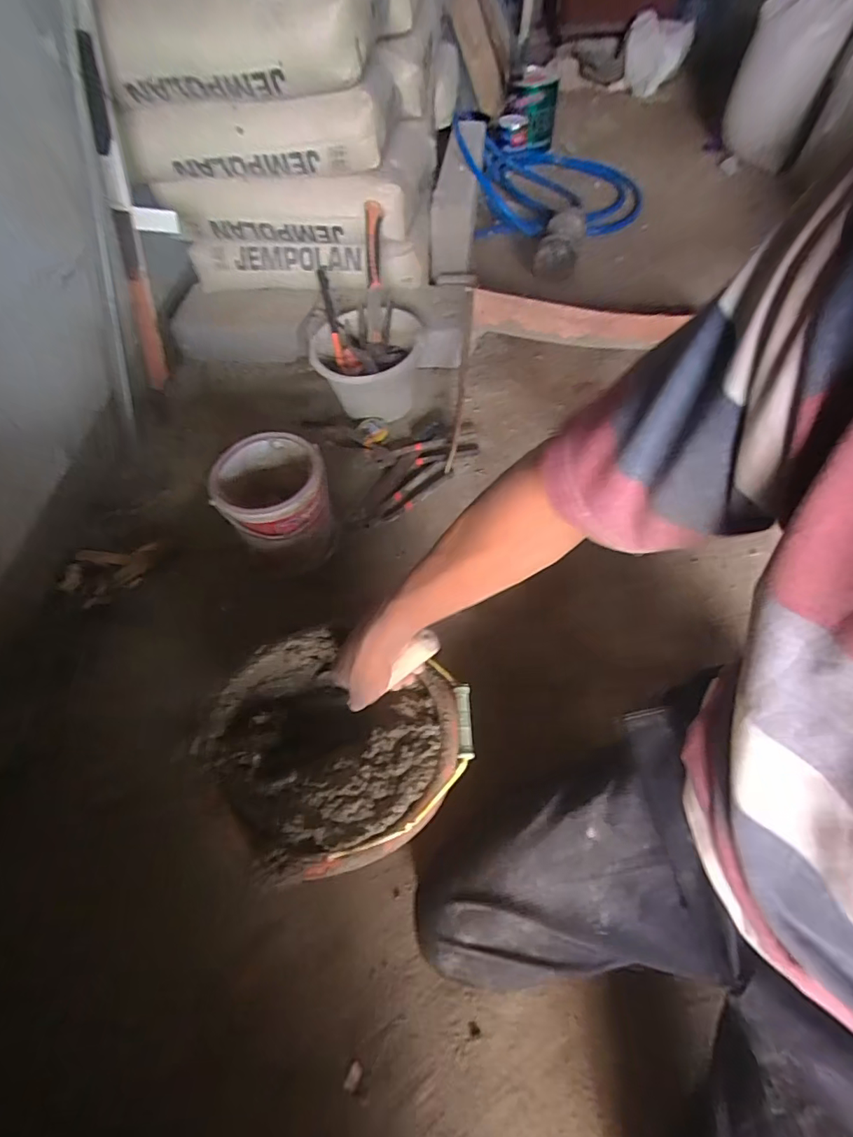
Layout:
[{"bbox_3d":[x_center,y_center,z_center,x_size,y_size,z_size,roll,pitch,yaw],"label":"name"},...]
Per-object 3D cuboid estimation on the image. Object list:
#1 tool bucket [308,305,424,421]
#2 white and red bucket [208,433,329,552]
[{"bbox_3d":[-0.128,-0.441,1.106,0.232,0.157,0.277,6,58,8],"label":"tool bucket"},{"bbox_3d":[-0.261,-0.127,0.877,0.176,0.145,0.177,-2,57,3],"label":"white and red bucket"}]

